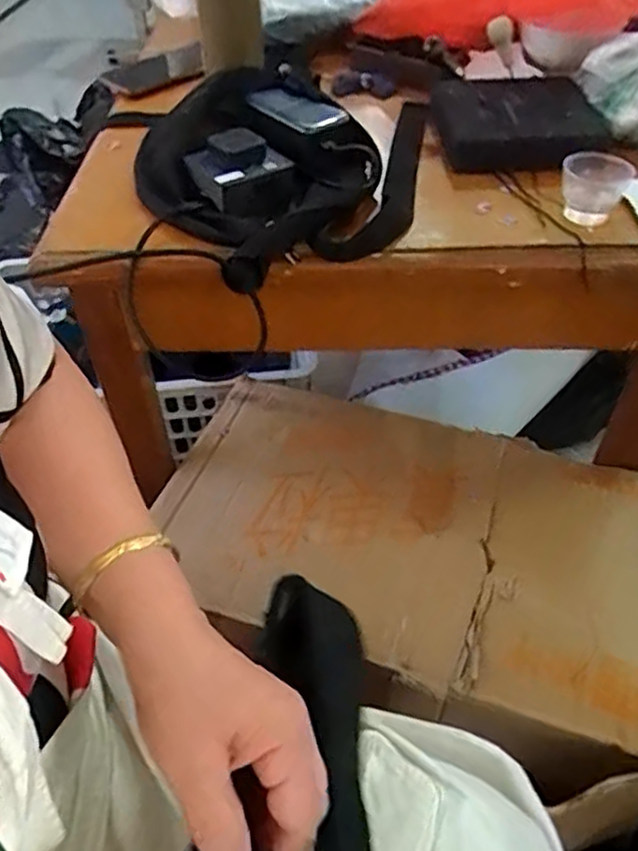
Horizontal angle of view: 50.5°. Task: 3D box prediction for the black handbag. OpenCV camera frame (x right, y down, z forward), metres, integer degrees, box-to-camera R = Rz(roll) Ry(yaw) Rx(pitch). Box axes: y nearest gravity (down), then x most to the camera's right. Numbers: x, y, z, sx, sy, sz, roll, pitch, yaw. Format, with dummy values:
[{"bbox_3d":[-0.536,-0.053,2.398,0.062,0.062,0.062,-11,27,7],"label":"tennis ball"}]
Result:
[{"bbox_3d":[-0.034,-0.250,0.629,0.248,0.063,0.325,6,48,7],"label":"black handbag"}]

